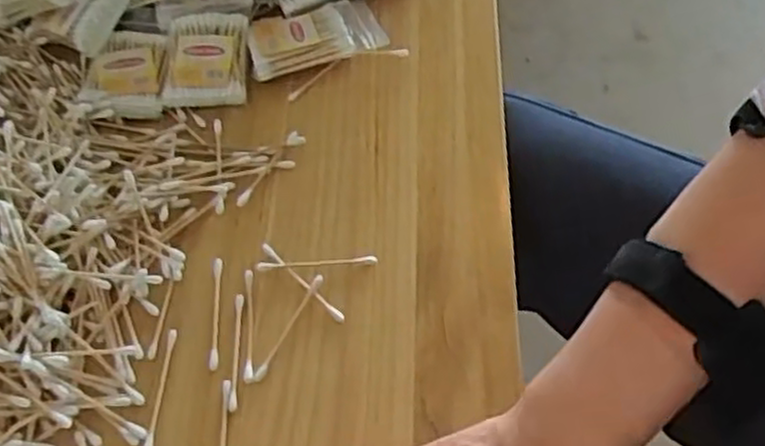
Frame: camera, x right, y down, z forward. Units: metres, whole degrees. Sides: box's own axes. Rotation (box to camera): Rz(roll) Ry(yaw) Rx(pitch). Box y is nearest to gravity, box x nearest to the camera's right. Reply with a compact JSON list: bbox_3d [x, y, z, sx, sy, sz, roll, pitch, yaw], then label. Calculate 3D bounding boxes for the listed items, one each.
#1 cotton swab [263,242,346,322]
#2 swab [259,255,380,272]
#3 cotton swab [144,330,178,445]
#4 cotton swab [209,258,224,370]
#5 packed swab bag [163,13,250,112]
[{"bbox_3d":[-0.049,0.035,0.465,0.006,0.004,0.073,-41,62,-21],"label":"cotton swab"},{"bbox_3d":[-0.041,0.024,0.471,0.073,0.004,0.007,-5,56,1],"label":"swab"},{"bbox_3d":[-0.126,0.094,0.433,0.005,0.004,0.072,1,56,5],"label":"cotton swab"},{"bbox_3d":[-0.100,0.053,0.456,0.006,0.004,0.072,-5,56,1],"label":"cotton swab"},{"bbox_3d":[-0.128,-0.119,0.551,0.057,0.012,0.072,-1,69,-5],"label":"packed swab bag"}]

